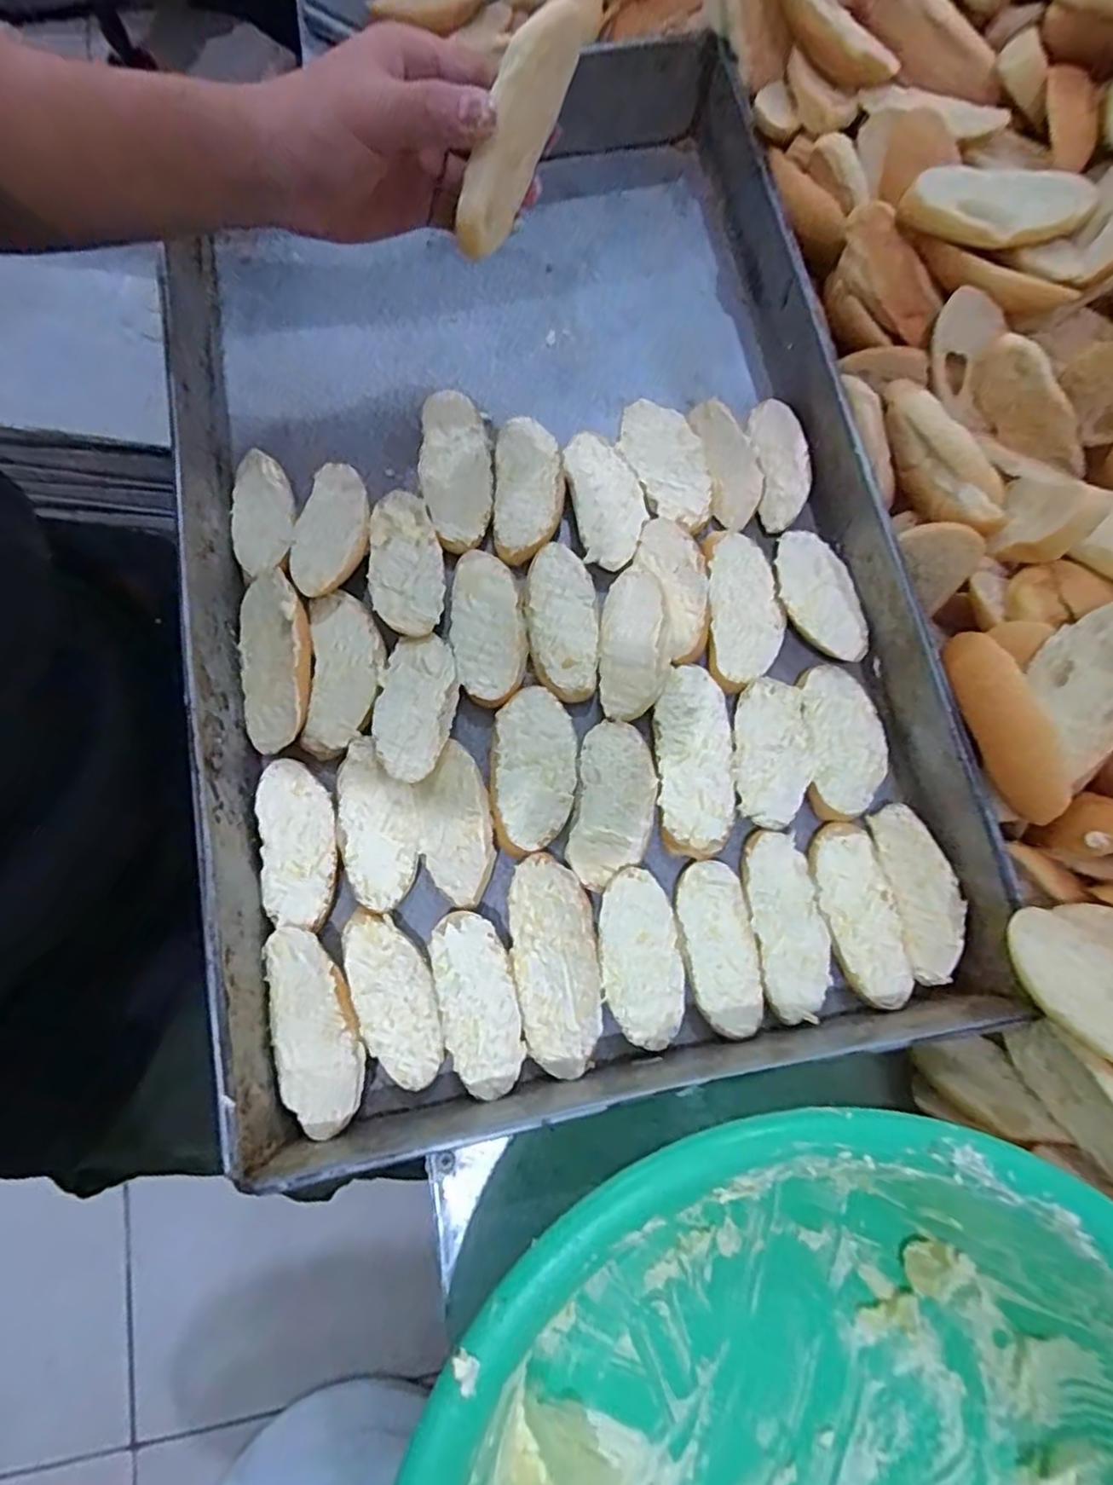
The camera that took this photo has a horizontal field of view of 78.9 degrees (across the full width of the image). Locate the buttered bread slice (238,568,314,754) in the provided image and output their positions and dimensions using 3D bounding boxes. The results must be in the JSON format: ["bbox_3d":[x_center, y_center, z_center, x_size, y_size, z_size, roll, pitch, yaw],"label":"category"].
[{"bbox_3d":[-0.156,-0.046,0.377,0.042,0.016,0.101,-15,78,18],"label":"buttered bread slice"}]

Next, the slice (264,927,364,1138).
[{"bbox_3d":[-0.118,0.139,0.332,0.041,0.015,0.095,-18,77,-5],"label":"slice"}]

